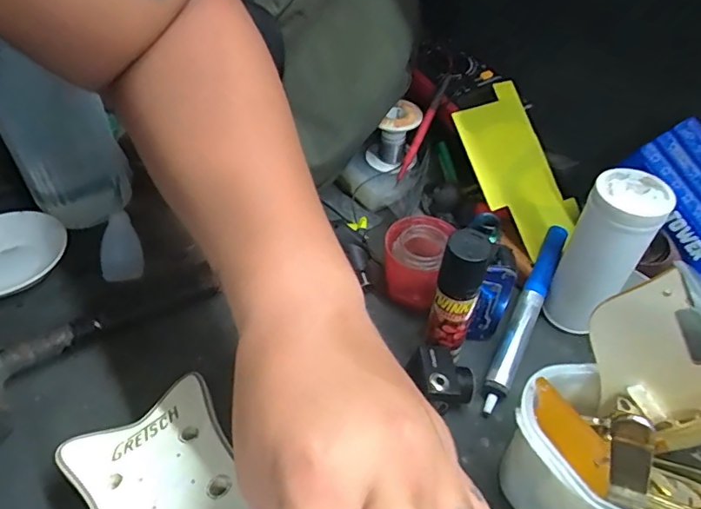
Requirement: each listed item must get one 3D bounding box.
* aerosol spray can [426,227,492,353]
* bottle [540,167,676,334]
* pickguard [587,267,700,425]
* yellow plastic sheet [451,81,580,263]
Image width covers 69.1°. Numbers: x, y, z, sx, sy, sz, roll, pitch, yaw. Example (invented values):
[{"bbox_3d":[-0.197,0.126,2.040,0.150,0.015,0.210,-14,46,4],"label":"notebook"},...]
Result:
[{"bbox_3d":[0.074,0.025,0.352,0.027,0.094,0.027,19,47,17],"label":"aerosol spray can"},{"bbox_3d":[0.188,0.003,0.383,0.048,0.129,0.040,29,51,25],"label":"bottle"},{"bbox_3d":[0.154,0.050,0.265,0.053,0.093,0.006,-2,30,38],"label":"pickguard"},{"bbox_3d":[0.149,-0.079,0.456,0.075,0.017,0.148,-24,87,-18],"label":"yellow plastic sheet"}]

